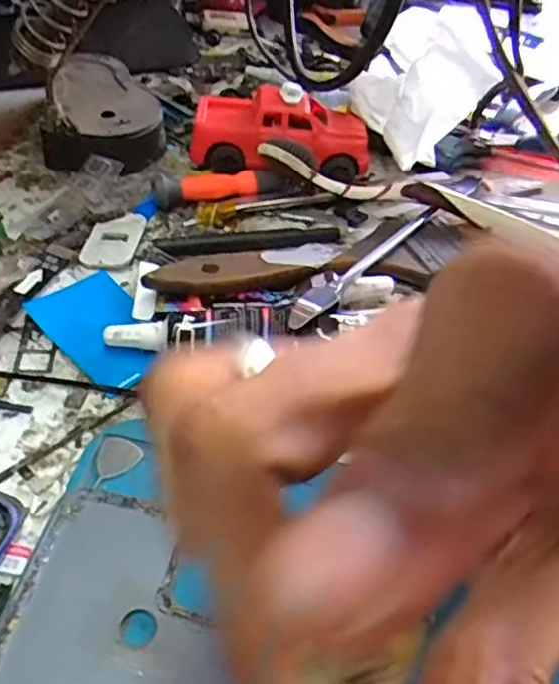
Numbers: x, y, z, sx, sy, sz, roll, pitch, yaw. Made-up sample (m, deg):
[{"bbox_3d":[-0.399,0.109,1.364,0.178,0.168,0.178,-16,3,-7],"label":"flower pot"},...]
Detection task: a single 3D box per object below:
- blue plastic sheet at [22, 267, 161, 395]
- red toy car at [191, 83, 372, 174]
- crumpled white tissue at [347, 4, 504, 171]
[{"bbox_3d":[-0.070,-0.007,0.262,0.060,0.004,0.039,38,53,24],"label":"blue plastic sheet"},{"bbox_3d":[0.001,-0.111,0.345,0.092,0.035,0.046,6,47,-3],"label":"red toy car"},{"bbox_3d":[0.077,-0.137,0.347,0.072,0.066,0.072,8,47,-1],"label":"crumpled white tissue"}]

